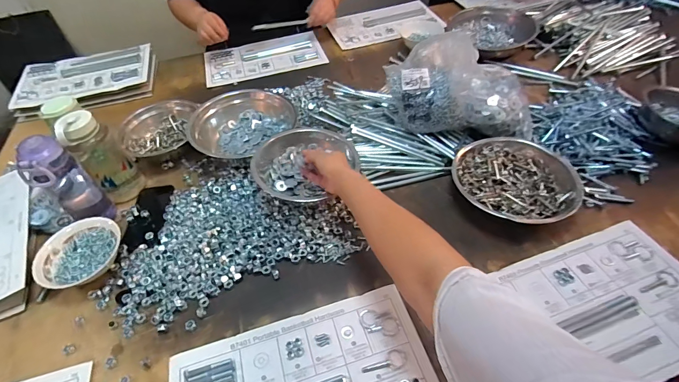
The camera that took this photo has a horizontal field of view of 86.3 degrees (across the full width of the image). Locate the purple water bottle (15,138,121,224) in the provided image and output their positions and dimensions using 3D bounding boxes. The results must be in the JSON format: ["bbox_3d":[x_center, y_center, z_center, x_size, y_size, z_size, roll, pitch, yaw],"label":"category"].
[{"bbox_3d":[-0.522,-0.007,0.700,0.060,0.205,0.084,28,55,28],"label":"purple water bottle"}]

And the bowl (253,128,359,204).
[{"bbox_3d":[-0.069,-0.052,0.734,0.162,0.082,0.188,35,62,24],"label":"bowl"}]

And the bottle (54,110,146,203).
[{"bbox_3d":[-0.485,-0.064,0.753,0.080,0.206,0.069,-31,52,-20],"label":"bottle"}]

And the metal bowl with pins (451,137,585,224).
[{"bbox_3d":[0.342,-0.021,0.713,0.227,0.044,0.198,15,50,19],"label":"metal bowl with pins"}]

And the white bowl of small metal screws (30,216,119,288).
[{"bbox_3d":[-0.487,0.115,0.682,0.148,0.045,0.112,-37,54,-24],"label":"white bowl of small metal screws"}]

